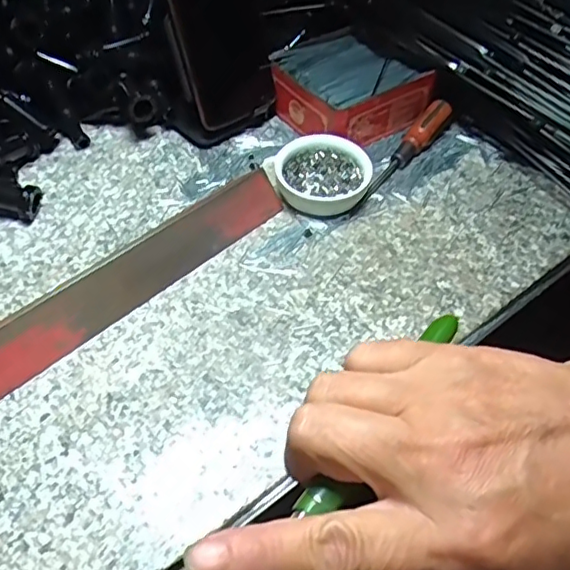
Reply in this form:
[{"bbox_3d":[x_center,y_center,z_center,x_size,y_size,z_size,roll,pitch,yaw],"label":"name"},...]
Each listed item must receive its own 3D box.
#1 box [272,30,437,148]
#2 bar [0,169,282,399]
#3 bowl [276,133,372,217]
[{"bbox_3d":[0.052,-0.173,0.514,0.112,0.036,0.110,-28,58,-22],"label":"box"},{"bbox_3d":[-0.101,-0.006,0.388,0.256,0.038,0.010,-37,24,-28],"label":"bar"},{"bbox_3d":[0.028,-0.084,0.456,0.072,0.029,0.064,16,53,10],"label":"bowl"}]

